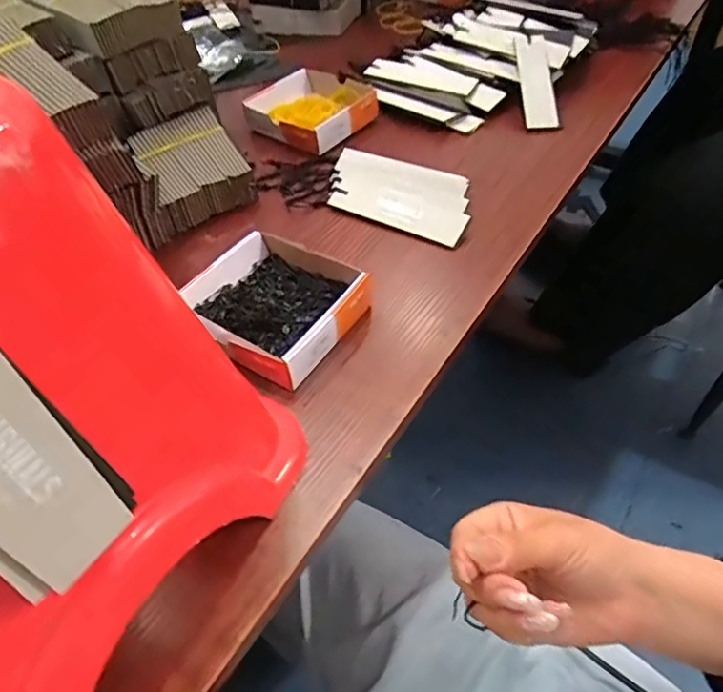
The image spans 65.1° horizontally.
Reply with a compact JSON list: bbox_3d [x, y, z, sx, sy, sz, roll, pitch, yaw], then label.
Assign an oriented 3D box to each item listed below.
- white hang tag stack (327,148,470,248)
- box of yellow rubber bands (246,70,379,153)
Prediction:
[{"bbox_3d":[0.033,-0.137,0.503,0.142,0.006,0.076,25,64,23],"label":"white hang tag stack"},{"bbox_3d":[-0.054,-0.264,0.627,0.130,0.031,0.112,33,58,29],"label":"box of yellow rubber bands"}]

